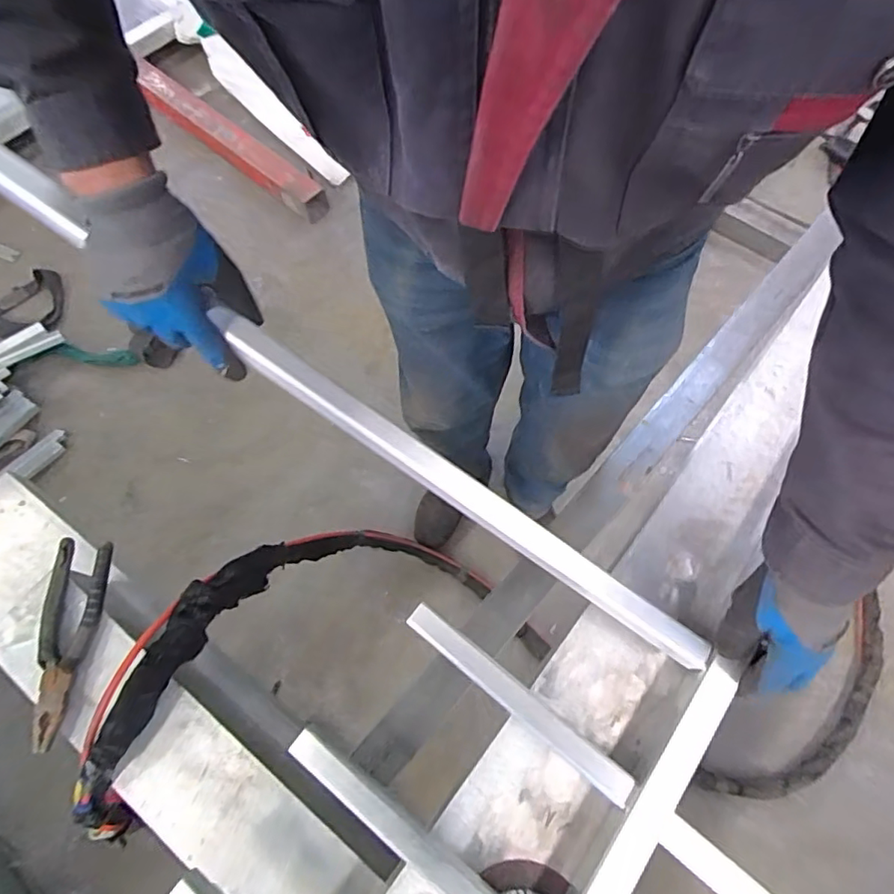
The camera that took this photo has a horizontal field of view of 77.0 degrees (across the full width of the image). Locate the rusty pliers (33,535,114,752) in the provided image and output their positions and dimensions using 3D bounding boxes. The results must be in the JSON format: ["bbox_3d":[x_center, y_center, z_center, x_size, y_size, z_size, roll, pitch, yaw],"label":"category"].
[{"bbox_3d":[-0.403,0.202,0.601,0.065,0.028,0.208,-8,68,-4],"label":"rusty pliers"}]

